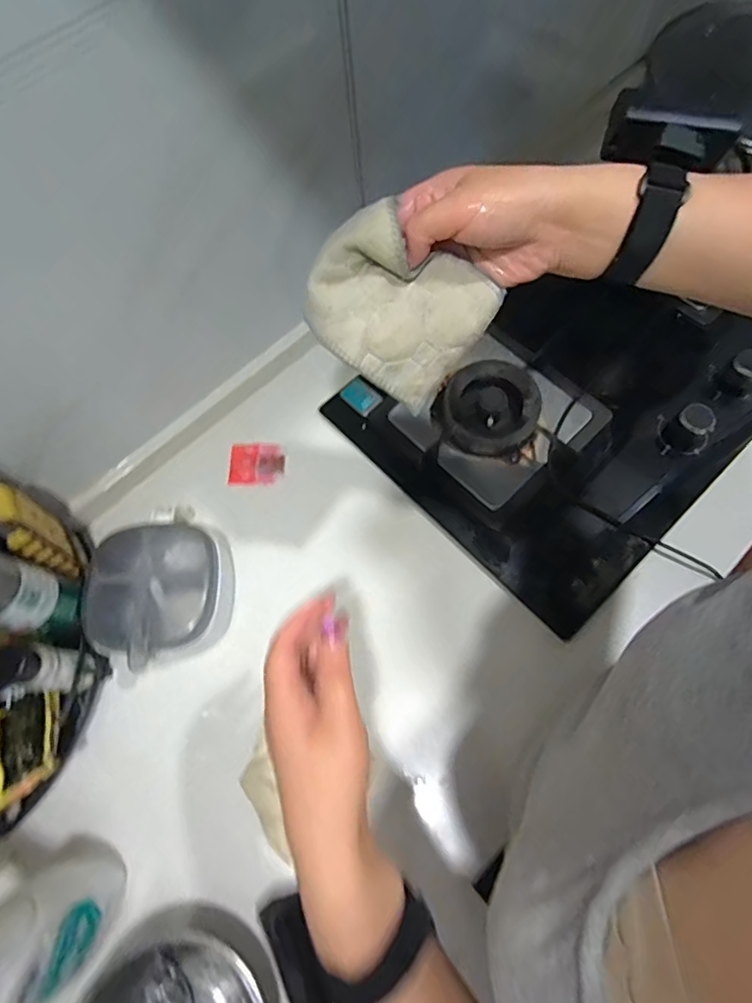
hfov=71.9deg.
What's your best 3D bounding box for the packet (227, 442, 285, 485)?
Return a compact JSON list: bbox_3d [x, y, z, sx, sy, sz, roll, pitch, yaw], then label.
[{"bbox_3d":[-0.153,-0.049,0.664,0.071,0.006,0.055,1,69,3],"label":"packet"}]

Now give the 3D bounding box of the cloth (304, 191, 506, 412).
[{"bbox_3d":[0.014,-0.128,0.341,0.112,0.019,0.096,34,103,-17],"label":"cloth"}]

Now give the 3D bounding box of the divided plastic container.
[{"bbox_3d":[-0.232,0.092,0.572,0.132,0.073,0.182,-4,69,1],"label":"divided plastic container"}]

